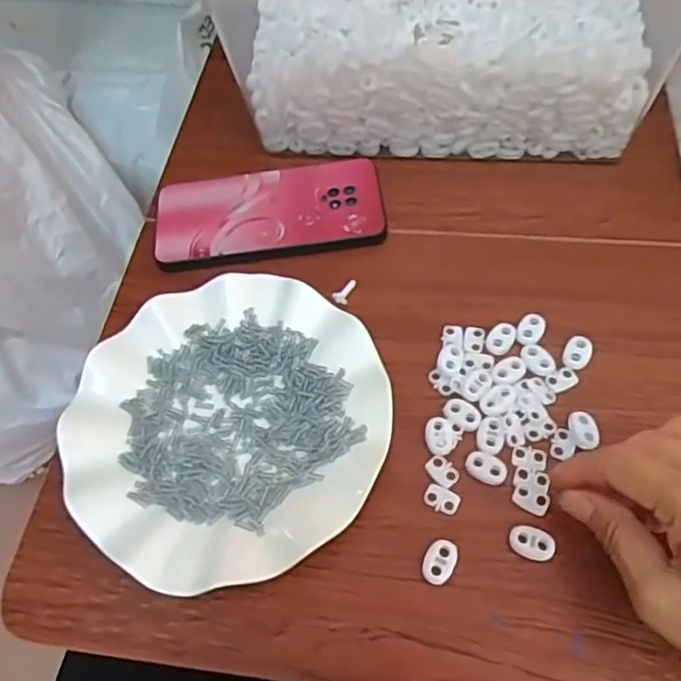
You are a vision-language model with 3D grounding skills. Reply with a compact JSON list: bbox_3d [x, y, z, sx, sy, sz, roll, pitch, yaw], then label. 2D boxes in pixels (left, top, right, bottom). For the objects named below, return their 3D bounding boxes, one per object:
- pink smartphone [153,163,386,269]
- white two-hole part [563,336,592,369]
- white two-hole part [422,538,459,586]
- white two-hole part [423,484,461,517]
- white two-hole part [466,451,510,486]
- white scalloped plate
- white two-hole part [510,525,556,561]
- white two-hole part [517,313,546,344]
[{"bbox_3d":[-0.052,-0.094,0.448,0.162,0.010,0.078,-9,60,0],"label":"pink smartphone"},{"bbox_3d":[0.145,0.007,0.374,0.016,0.004,0.021,19,64,15],"label":"white two-hole part"},{"bbox_3d":[0.052,0.115,0.320,0.015,0.004,0.023,27,66,19],"label":"white two-hole part"},{"bbox_3d":[0.056,0.087,0.337,0.019,0.004,0.013,19,64,15],"label":"white two-hole part"},{"bbox_3d":[0.082,0.071,0.342,0.022,0.004,0.016,16,63,14],"label":"white two-hole part"},{"bbox_3d":[-0.066,0.045,0.359,0.180,0.022,0.178,-2,60,4],"label":"white scalloped plate"},{"bbox_3d":[0.101,0.106,0.322,0.022,0.004,0.016,19,64,16],"label":"white two-hole part"},{"bbox_3d":[0.120,-0.008,0.385,0.015,0.004,0.023,26,66,19],"label":"white two-hole part"}]

